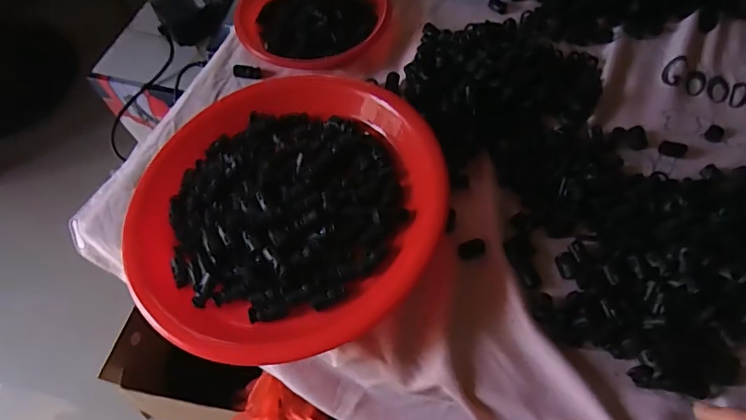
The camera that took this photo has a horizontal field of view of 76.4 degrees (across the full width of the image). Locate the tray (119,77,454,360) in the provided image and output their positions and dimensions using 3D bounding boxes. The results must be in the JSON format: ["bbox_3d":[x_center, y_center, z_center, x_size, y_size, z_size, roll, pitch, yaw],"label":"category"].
[{"bbox_3d":[-0.073,-0.013,0.393,0.247,0.041,0.252,-19,63,-6],"label":"tray"}]

